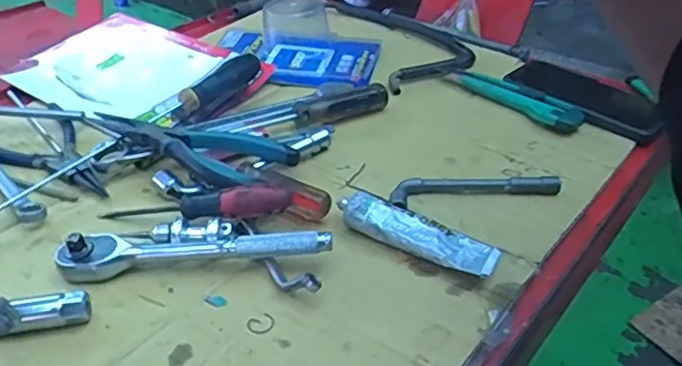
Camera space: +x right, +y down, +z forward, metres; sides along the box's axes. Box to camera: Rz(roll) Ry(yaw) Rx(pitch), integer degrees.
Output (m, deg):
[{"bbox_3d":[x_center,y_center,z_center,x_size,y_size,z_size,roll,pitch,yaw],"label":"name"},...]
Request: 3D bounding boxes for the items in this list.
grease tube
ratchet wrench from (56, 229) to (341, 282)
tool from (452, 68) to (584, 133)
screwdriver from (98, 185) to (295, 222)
[{"bbox_3d":[0.057,0.035,0.468,0.124,0.030,0.036,21,40,25],"label":"grease tube"},{"bbox_3d":[-0.104,0.046,0.449,0.189,0.029,0.036,-3,35,-6],"label":"ratchet wrench"},{"bbox_3d":[0.181,-0.093,0.658,0.025,0.021,0.152,-27,44,-35],"label":"tool"},{"bbox_3d":[-0.112,0.016,0.487,0.158,0.023,0.030,-5,33,18],"label":"screwdriver"}]

